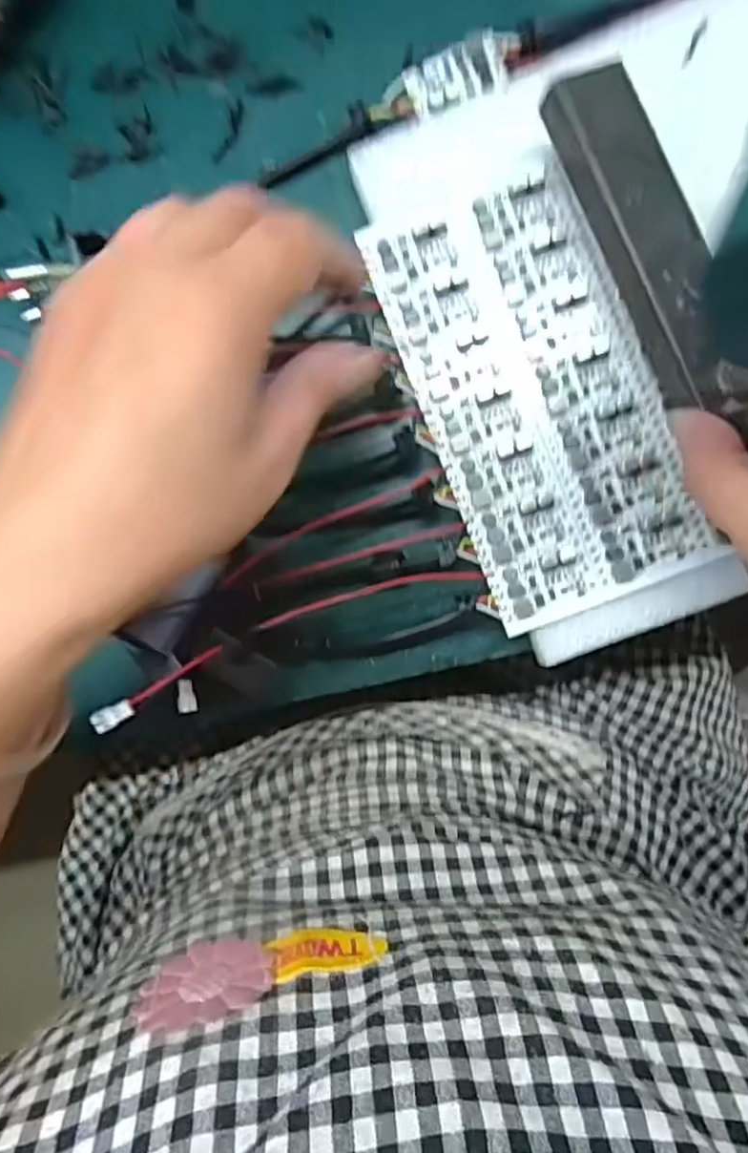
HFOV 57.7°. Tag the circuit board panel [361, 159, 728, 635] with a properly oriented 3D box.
[{"bbox_3d":[0.063,-0.072,0.269,0.089,0.007,0.164,-23,91,5],"label":"circuit board panel"}]

